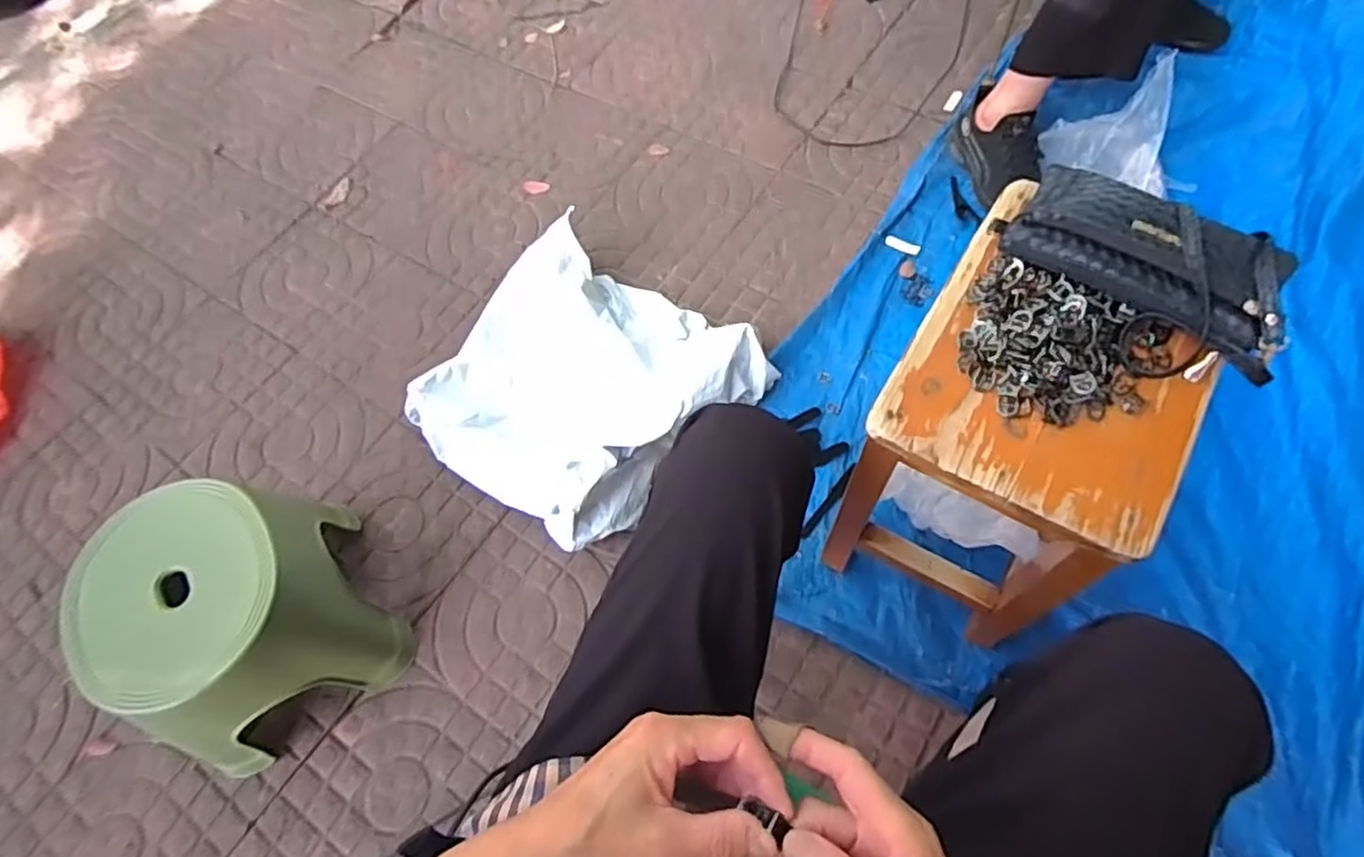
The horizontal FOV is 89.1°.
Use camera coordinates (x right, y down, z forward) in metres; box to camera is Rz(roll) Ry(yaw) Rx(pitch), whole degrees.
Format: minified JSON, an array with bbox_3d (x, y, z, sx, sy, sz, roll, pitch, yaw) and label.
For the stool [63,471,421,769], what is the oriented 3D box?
[{"bbox_3d":[-0.537,0.228,0.842,0.275,0.236,0.263,-33,66,-11],"label":"stool"}]

